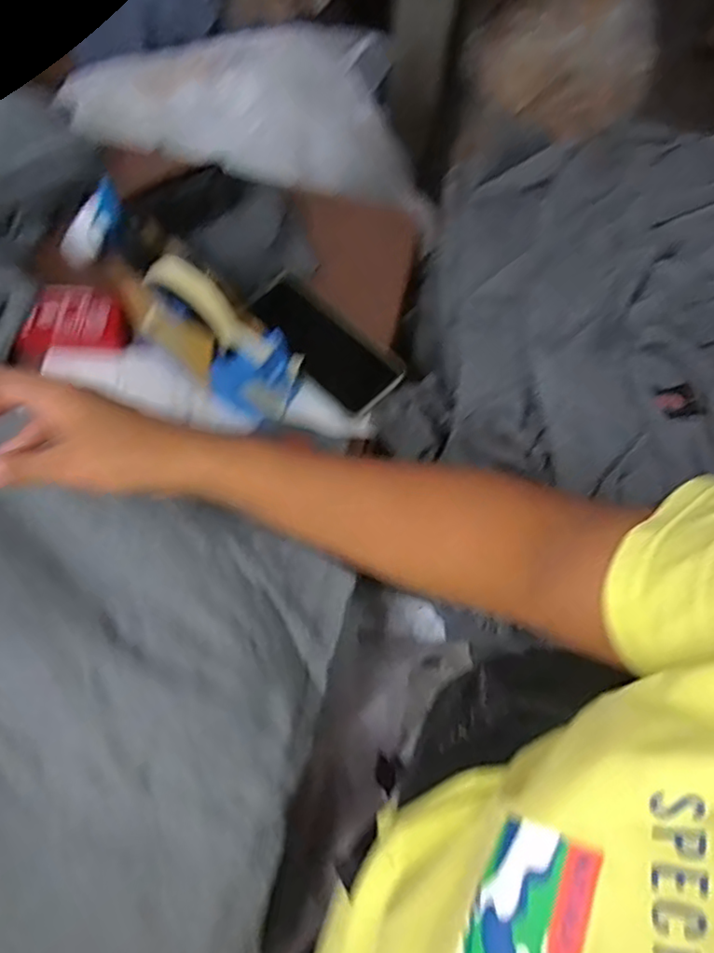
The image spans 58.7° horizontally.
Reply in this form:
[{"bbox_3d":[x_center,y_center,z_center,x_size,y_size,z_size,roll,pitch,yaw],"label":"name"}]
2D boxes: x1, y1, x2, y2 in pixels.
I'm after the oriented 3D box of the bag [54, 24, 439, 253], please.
[{"bbox_3d":[-0.115,-0.521,0.889,0.491,0.101,0.282,13,65,3],"label":"bag"}]

